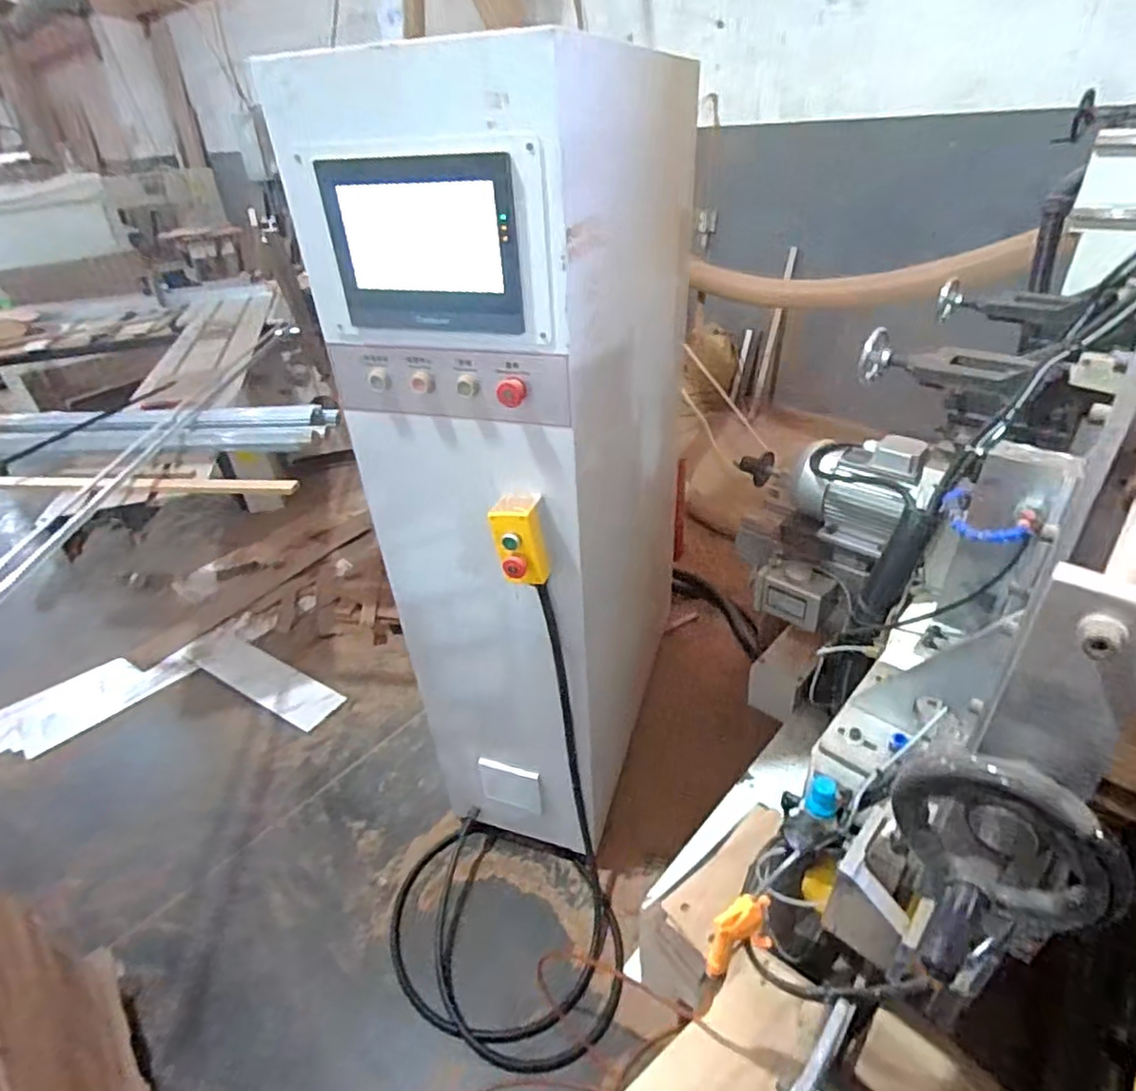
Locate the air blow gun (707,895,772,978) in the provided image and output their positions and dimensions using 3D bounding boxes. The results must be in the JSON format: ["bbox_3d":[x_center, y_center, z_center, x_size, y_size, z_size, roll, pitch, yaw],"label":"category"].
[{"bbox_3d":[0.185,0.427,0.686,0.061,0.116,0.029,-3,34,2],"label":"air blow gun"}]

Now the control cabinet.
[{"bbox_3d":[-0.009,-0.183,1.376,0.400,1.365,0.829,11,37,22],"label":"control cabinet"}]

